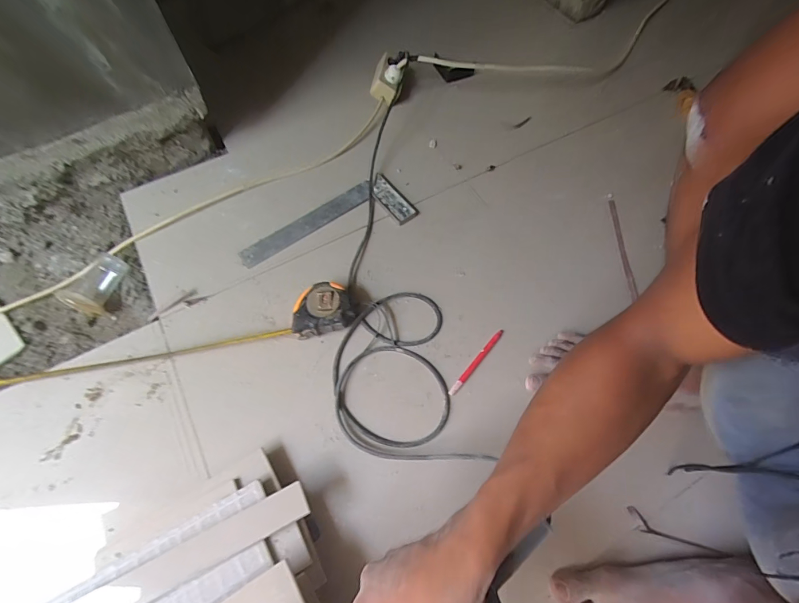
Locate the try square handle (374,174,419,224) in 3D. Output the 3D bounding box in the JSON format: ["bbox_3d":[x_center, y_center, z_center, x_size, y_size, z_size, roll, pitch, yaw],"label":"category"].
[{"bbox_3d":[-0.015,-0.193,0.727,0.042,0.015,0.114,-36,70,-15],"label":"try square handle"}]

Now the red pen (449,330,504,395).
[{"bbox_3d":[0.121,0.092,0.593,0.011,0.006,0.133,38,71,17],"label":"red pen"}]

